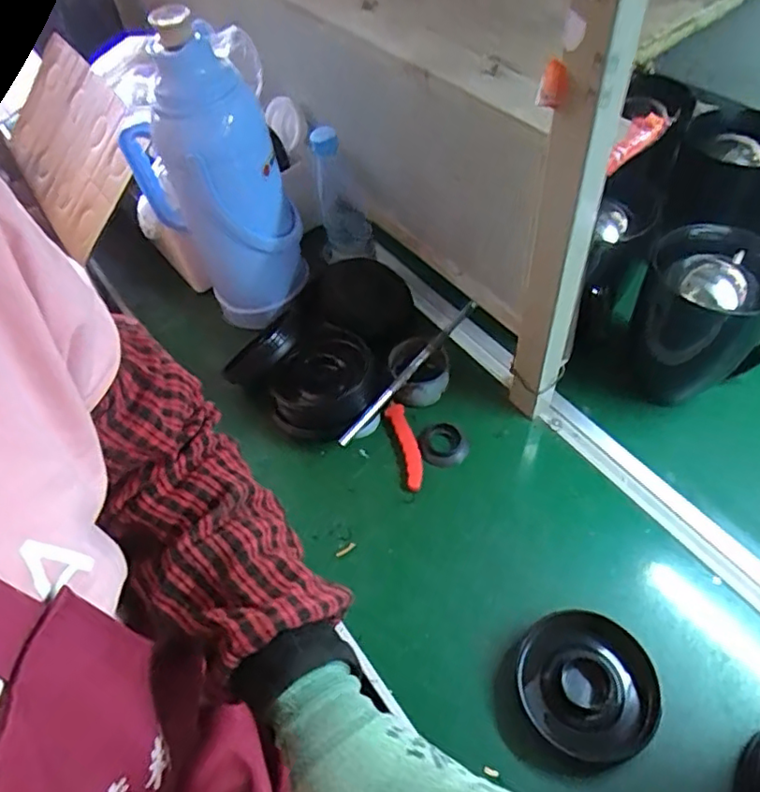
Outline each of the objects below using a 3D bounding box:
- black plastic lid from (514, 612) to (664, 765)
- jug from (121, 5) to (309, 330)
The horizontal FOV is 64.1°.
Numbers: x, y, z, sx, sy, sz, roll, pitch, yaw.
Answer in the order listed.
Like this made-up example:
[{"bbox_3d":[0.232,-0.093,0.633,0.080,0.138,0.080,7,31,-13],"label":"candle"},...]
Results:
[{"bbox_3d":[0.186,0.256,0.544,0.113,0.032,0.117,-3,52,4],"label":"black plastic lid"},{"bbox_3d":[-0.198,-0.250,0.749,0.163,0.359,0.120,24,58,22],"label":"jug"}]

